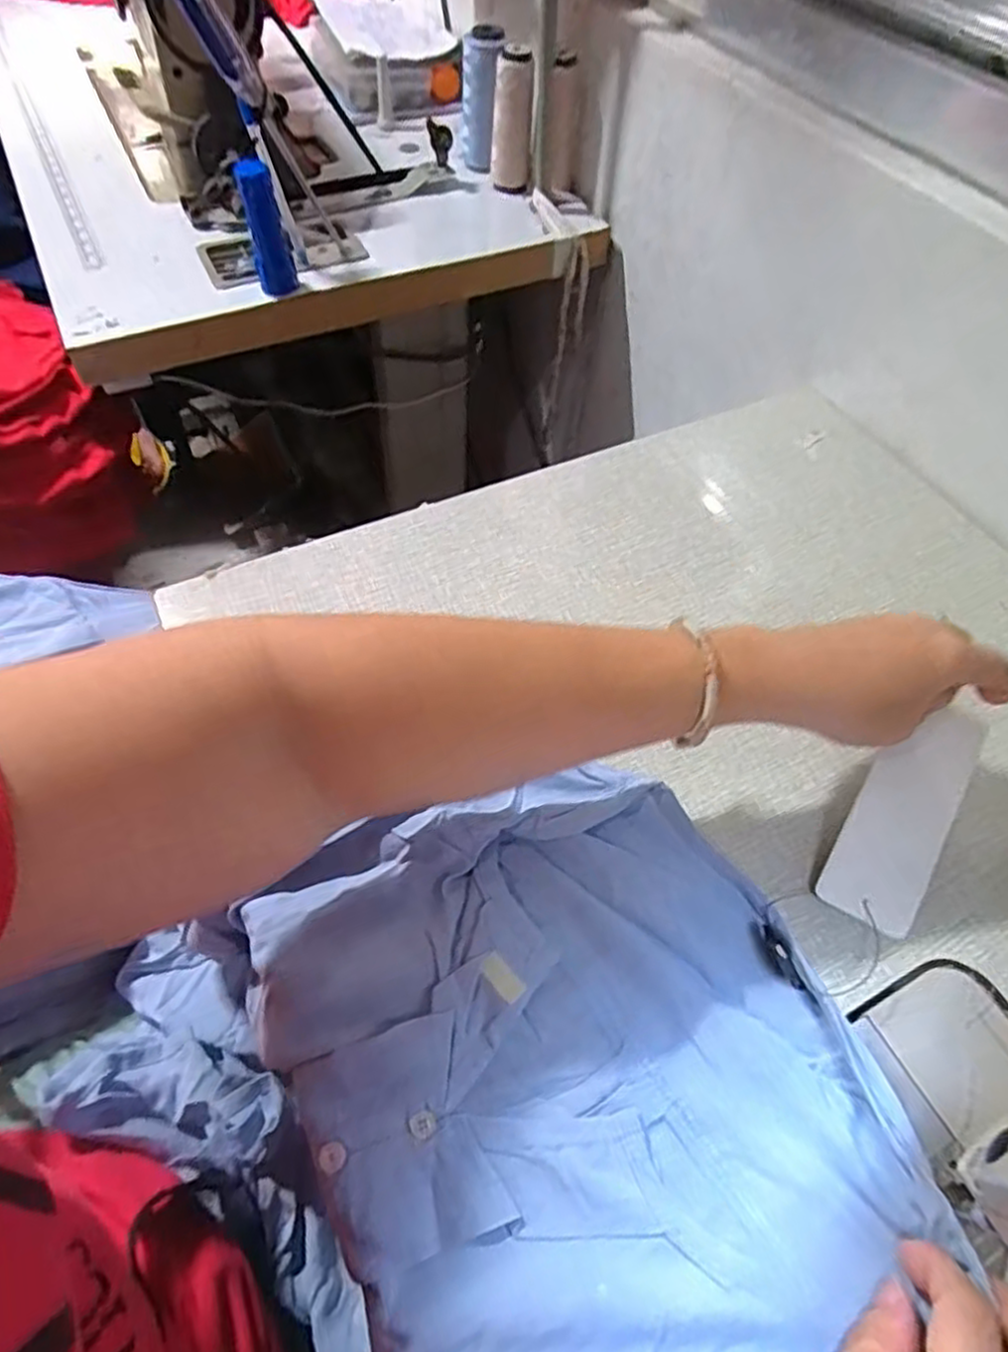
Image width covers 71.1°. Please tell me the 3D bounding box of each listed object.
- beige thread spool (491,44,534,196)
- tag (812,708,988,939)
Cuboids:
[{"bbox_3d":[0.008,-0.568,0.729,0.040,0.124,0.036,3,56,-2],"label":"beige thread spool"},{"bbox_3d":[0.200,0.068,0.352,0.045,0.004,0.116,29,81,11],"label":"tag"}]

